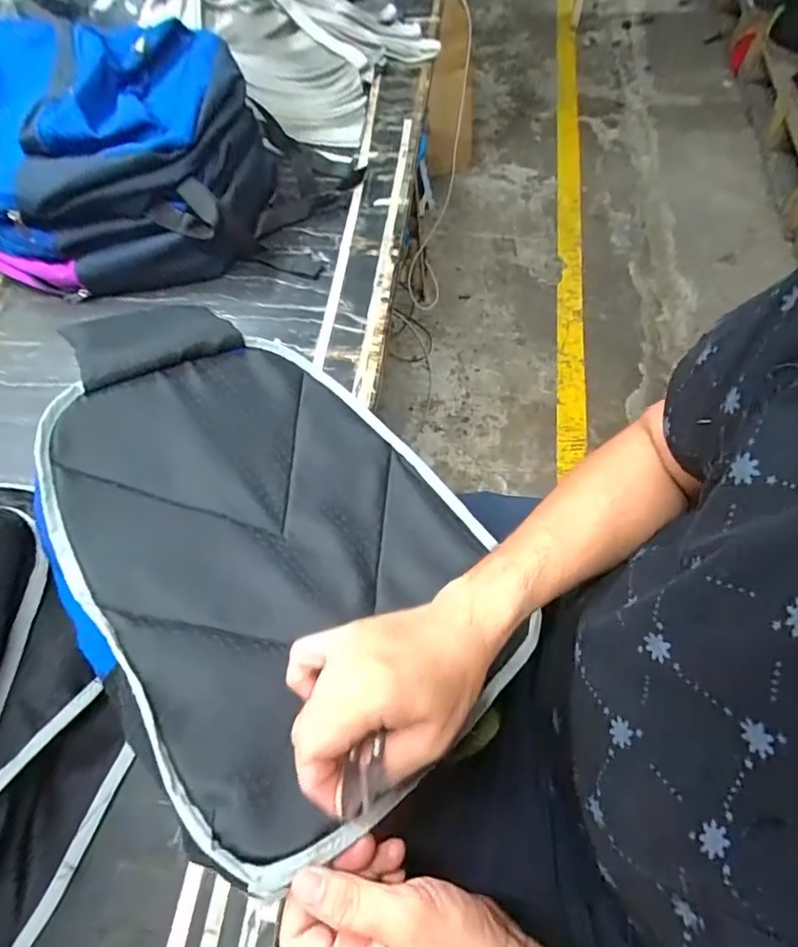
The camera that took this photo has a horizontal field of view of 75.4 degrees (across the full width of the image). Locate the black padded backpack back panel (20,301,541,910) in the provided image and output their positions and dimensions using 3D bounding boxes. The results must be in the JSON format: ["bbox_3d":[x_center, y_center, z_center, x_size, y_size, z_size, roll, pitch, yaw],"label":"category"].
[{"bbox_3d":[-0.131,0.025,0.447,0.295,0.039,0.479,-31,67,-30],"label":"black padded backpack back panel"}]

